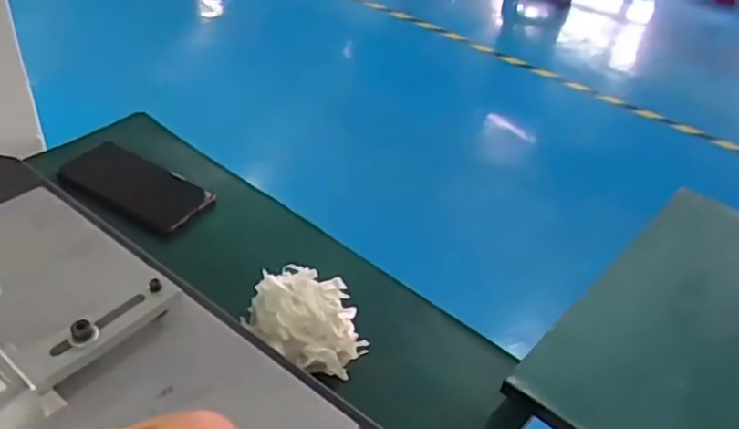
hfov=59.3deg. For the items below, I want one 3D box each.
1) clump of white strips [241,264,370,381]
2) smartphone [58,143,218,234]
[{"bbox_3d":[-0.049,0.083,0.516,0.094,0.045,0.076,8,39,2],"label":"clump of white strips"},{"bbox_3d":[-0.258,-0.031,0.716,0.171,0.015,0.077,23,41,19],"label":"smartphone"}]

